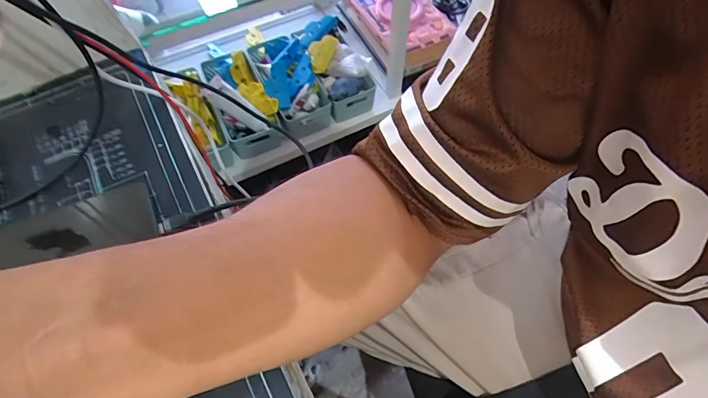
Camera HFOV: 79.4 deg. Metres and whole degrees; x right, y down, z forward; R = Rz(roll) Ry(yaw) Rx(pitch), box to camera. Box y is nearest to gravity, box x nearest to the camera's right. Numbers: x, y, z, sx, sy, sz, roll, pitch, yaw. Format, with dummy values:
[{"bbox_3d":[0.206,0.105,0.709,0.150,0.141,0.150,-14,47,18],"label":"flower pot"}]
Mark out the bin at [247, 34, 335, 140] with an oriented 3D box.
[{"bbox_3d":[-0.139,-0.256,0.913,0.119,0.091,0.234,-20,62,-10],"label":"bin"}]

